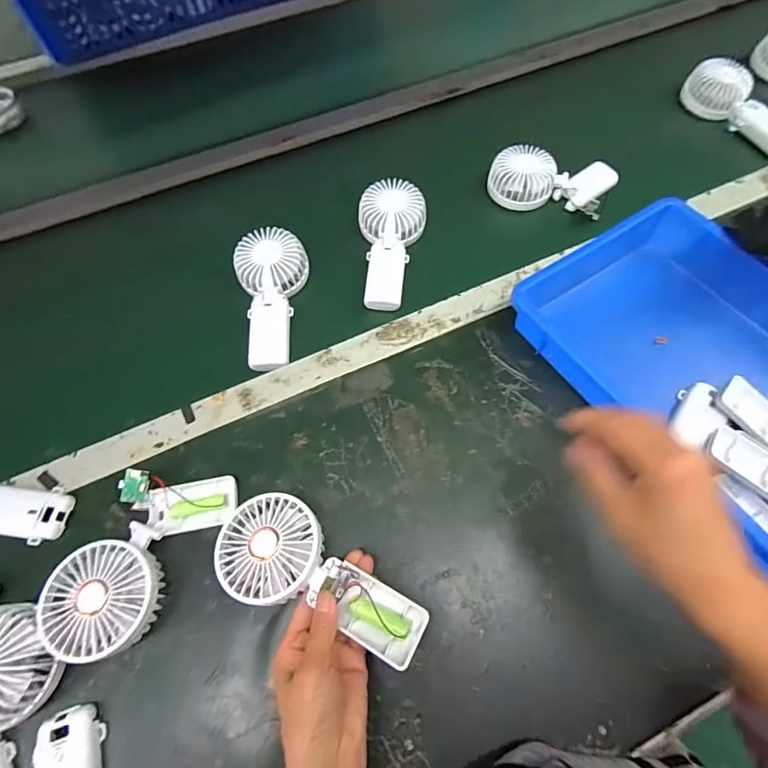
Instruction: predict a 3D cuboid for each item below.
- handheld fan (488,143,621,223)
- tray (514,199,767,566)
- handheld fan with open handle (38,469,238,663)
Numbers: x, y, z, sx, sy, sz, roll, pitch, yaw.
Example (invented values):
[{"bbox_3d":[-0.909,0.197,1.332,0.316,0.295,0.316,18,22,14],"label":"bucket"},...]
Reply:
[{"bbox_3d":[0.233,-0.271,0.583,0.171,0.053,0.080,-2,62,0],"label":"handheld fan"},{"bbox_3d":[0.326,-0.007,0.419,0.240,0.065,0.347,-30,66,-14],"label":"tray"},{"bbox_3d":[-0.213,0.145,0.376,0.104,0.036,0.169,21,65,12],"label":"handheld fan with open handle"}]

